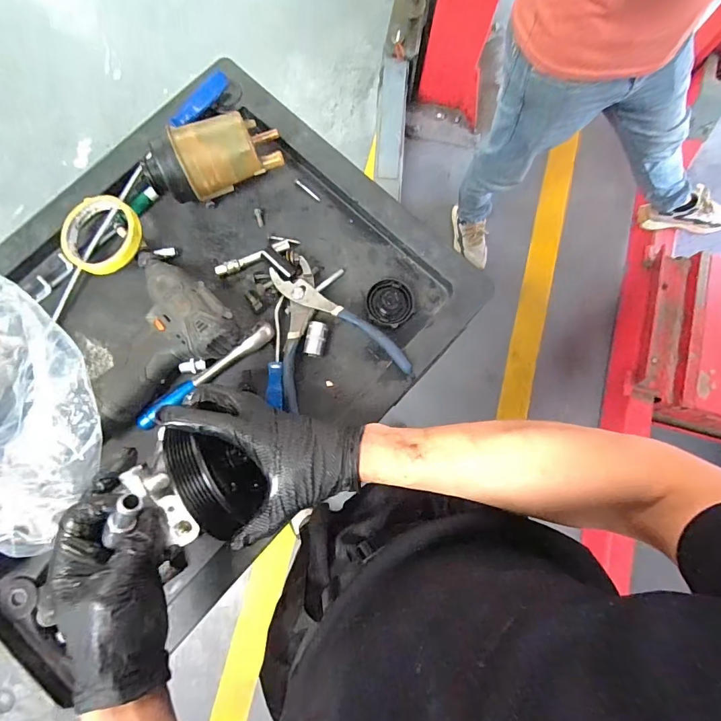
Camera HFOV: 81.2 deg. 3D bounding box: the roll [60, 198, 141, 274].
[{"bbox_3d":[-0.301,-0.147,0.491,0.092,0.020,0.088,0,80,-2],"label":"roll"}]

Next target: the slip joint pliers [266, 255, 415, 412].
[{"bbox_3d":[-0.041,-0.041,0.483,0.137,0.020,0.166,-21,81,-6],"label":"slip joint pliers"}]

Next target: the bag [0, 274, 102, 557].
[{"bbox_3d":[-0.357,0.048,0.405,0.189,0.073,0.239,-42,84,-9],"label":"bag"}]

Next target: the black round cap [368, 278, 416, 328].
[{"bbox_3d":[0.036,-0.071,0.503,0.054,0.021,0.061,-2,80,-3],"label":"black round cap"}]

